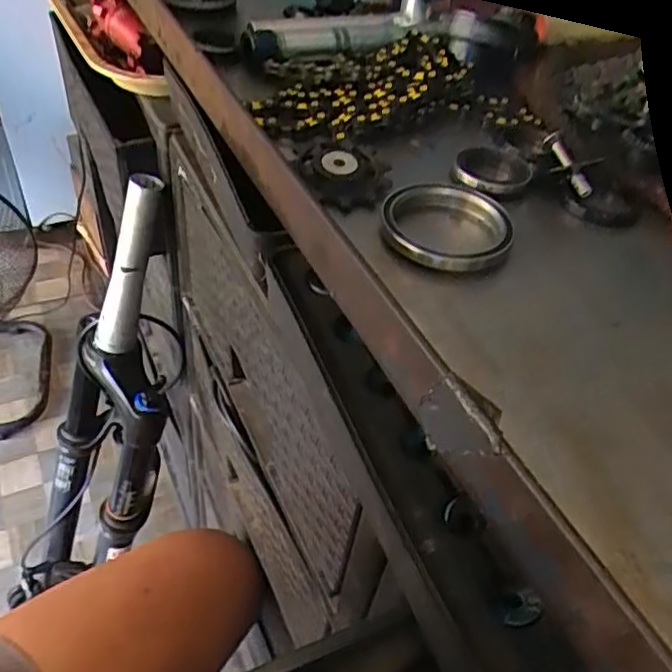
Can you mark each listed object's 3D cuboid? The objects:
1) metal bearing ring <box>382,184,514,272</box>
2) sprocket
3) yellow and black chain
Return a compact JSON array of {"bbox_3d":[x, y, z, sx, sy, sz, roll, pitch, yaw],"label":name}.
[{"bbox_3d":[0.042,-0.042,0.247,0.048,0.012,0.039,6,45,-3],"label":"metal bearing ring"},{"bbox_3d":[0.004,-0.067,0.269,0.038,0.012,0.041,6,45,-3],"label":"sprocket"},{"bbox_3d":[0.024,-0.125,0.325,0.137,0.017,0.082,-10,47,-16],"label":"yellow and black chain"}]

